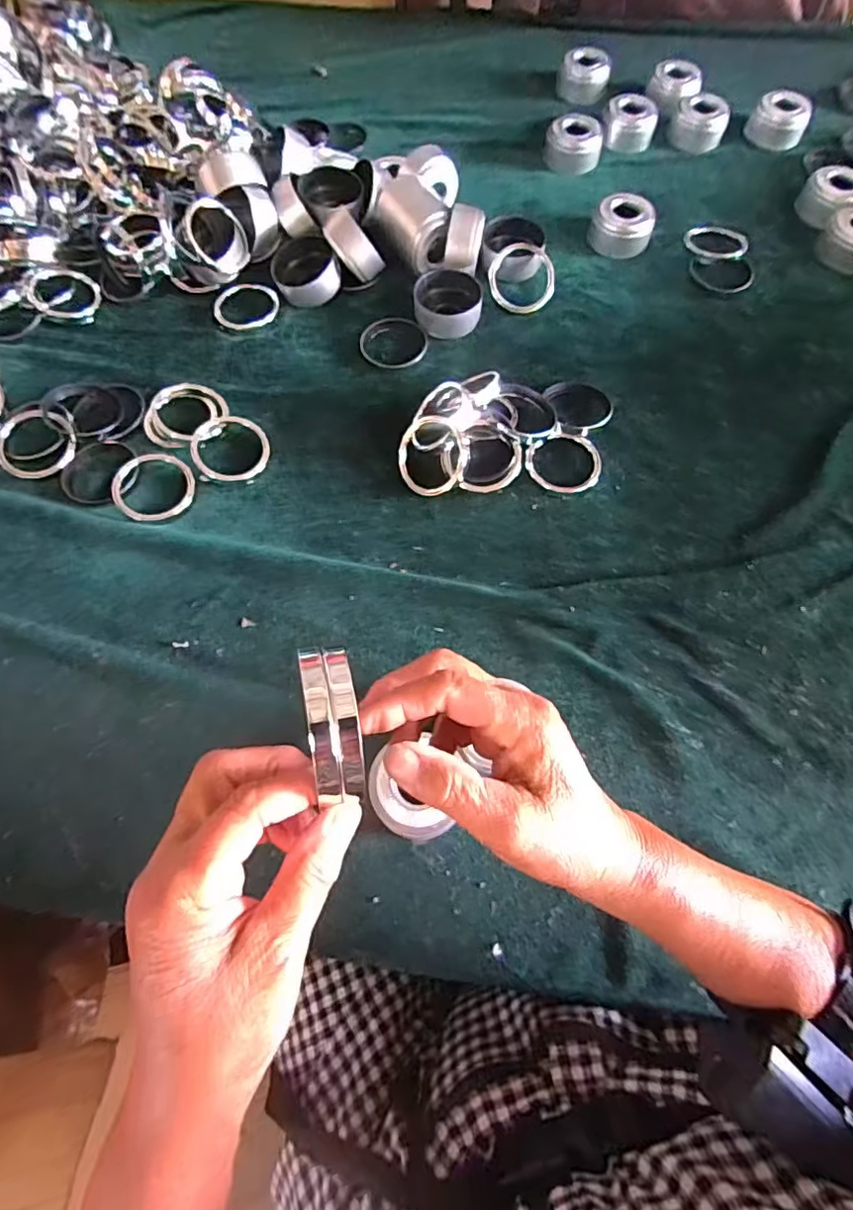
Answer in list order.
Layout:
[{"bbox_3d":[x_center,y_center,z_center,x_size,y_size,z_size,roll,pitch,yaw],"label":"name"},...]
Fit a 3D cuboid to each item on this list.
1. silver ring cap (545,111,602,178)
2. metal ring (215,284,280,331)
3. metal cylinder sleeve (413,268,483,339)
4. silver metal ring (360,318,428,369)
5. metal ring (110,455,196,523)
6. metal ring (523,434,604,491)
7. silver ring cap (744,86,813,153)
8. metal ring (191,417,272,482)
[{"bbox_3d":[0.179,-0.563,0.684,0.065,0.037,0.063,0,67,0],"label":"silver ring cap"},{"bbox_3d":[-0.193,-0.320,0.600,0.067,0.010,0.067,-8,67,-3],"label":"metal ring"},{"bbox_3d":[0.022,-0.306,0.570,0.067,0.032,0.058,3,67,1],"label":"metal cylinder sleeve"},{"bbox_3d":[-0.033,-0.269,0.572,0.068,0.008,0.057,8,67,3],"label":"silver metal ring"},{"bbox_3d":[-0.242,-0.104,0.498,0.066,0.007,0.061,1,88,-16],"label":"metal ring"},{"bbox_3d":[0.127,-0.131,0.507,0.065,0.017,0.055,39,72,15],"label":"metal ring"},{"bbox_3d":[0.437,-0.601,0.692,0.070,0.036,0.054,26,70,11],"label":"silver ring cap"},{"bbox_3d":[-0.178,-0.143,0.509,0.066,0.015,0.060,0,67,0],"label":"metal ring"}]

